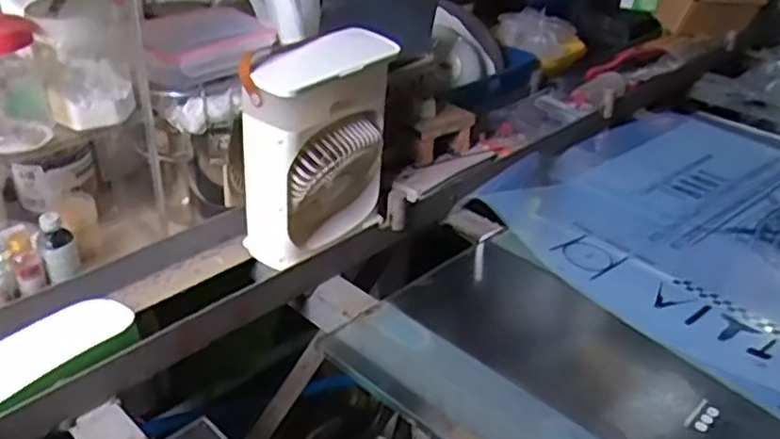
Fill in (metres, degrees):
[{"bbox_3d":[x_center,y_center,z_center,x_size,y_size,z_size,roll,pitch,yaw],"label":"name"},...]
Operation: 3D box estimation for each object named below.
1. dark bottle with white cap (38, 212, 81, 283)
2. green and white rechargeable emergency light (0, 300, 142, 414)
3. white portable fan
[{"bbox_3d":[-0.379,0.030,0.810,0.036,0.078,0.028,-13,35,-24],"label":"dark bottle with white cap"},{"bbox_3d":[-0.345,0.139,0.709,0.084,0.029,0.173,26,39,32],"label":"green and white rechargeable emergency light"},{"bbox_3d":[-0.093,-0.090,0.902,0.106,0.258,0.188,24,38,30],"label":"white portable fan"}]

